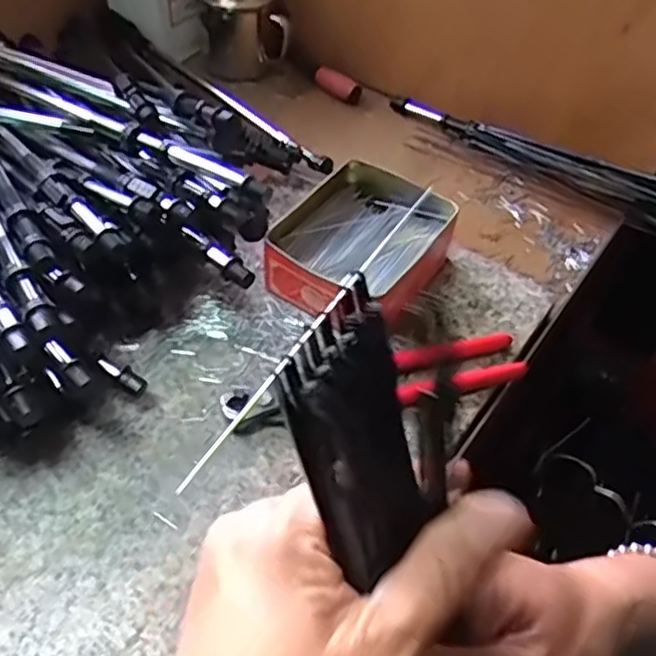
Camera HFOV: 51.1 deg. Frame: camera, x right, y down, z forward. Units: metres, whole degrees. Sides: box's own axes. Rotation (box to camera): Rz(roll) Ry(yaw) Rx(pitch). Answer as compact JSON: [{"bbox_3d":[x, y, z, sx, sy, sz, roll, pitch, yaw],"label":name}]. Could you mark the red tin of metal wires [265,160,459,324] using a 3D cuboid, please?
[{"bbox_3d":[0.020,-0.059,0.495,0.106,0.050,0.122,30,55,19],"label":"red tin of metal wires"}]

